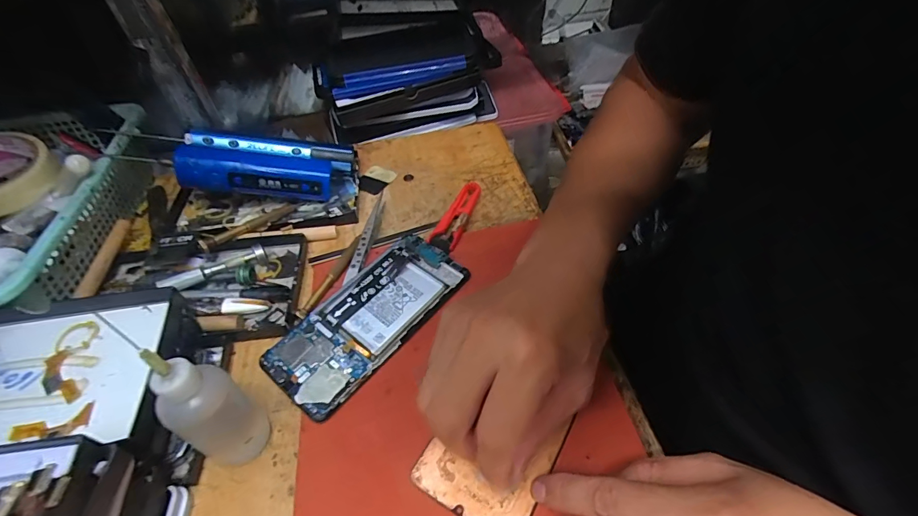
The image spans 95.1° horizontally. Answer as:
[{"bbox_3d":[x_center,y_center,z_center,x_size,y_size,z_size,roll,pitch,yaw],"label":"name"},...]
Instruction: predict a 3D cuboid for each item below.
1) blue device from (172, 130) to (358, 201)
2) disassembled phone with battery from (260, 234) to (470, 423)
[{"bbox_3d":[-0.183,-0.091,0.415,0.155,0.033,0.069,-2,45,-21],"label":"blue device"},{"bbox_3d":[-0.066,0.041,0.315,0.068,0.015,0.153,32,56,27],"label":"disassembled phone with battery"}]

